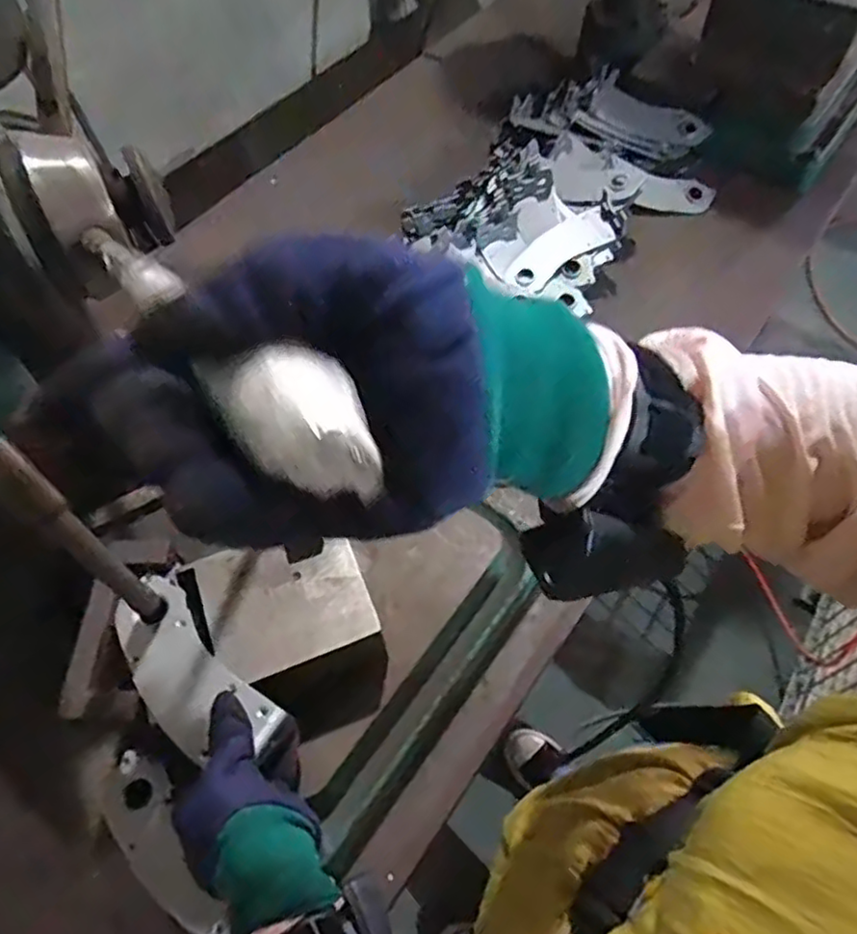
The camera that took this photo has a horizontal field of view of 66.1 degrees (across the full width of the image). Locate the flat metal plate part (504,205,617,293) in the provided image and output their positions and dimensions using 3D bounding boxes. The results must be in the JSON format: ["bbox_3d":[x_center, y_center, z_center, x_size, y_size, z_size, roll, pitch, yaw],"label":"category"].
[{"bbox_3d":[0.174,-0.293,0.888,0.160,0.009,0.066,-36,65,-5],"label":"flat metal plate part"}]

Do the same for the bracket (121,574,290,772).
[{"bbox_3d":[-0.184,0.156,0.500,0.166,0.010,0.067,38,67,23],"label":"bracket"}]

